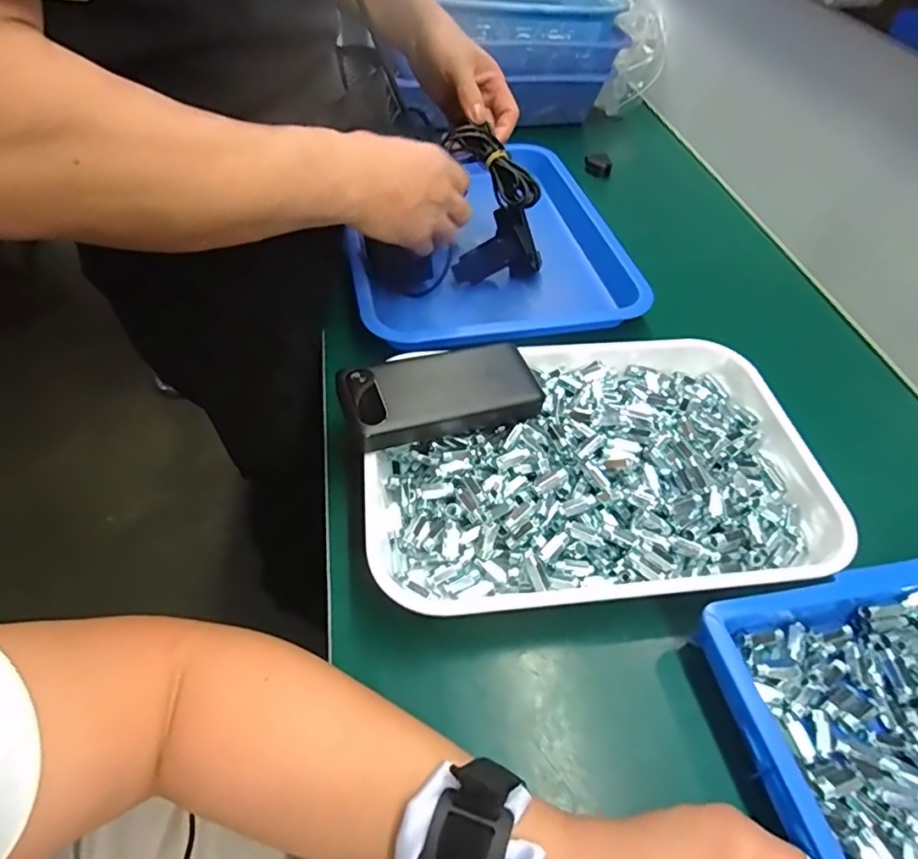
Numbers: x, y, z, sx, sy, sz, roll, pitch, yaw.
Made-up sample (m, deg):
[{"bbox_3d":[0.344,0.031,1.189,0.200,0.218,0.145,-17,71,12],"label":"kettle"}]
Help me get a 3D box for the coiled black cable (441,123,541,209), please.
[{"bbox_3d":[0.034,-0.261,0.562,0.108,0.040,0.023,43,60,9],"label":"coiled black cable"}]

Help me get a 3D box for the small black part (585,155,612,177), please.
[{"bbox_3d":[0.201,-0.380,0.810,0.037,0.024,0.018,8,51,5],"label":"small black part"}]

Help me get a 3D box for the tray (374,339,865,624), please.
[{"bbox_3d":[0.107,0.025,0.445,0.341,0.039,0.236,-3,51,-4],"label":"tray"}]

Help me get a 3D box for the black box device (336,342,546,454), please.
[{"bbox_3d":[-0.013,-0.030,0.447,0.151,0.030,0.070,-16,53,-14],"label":"black box device"}]

